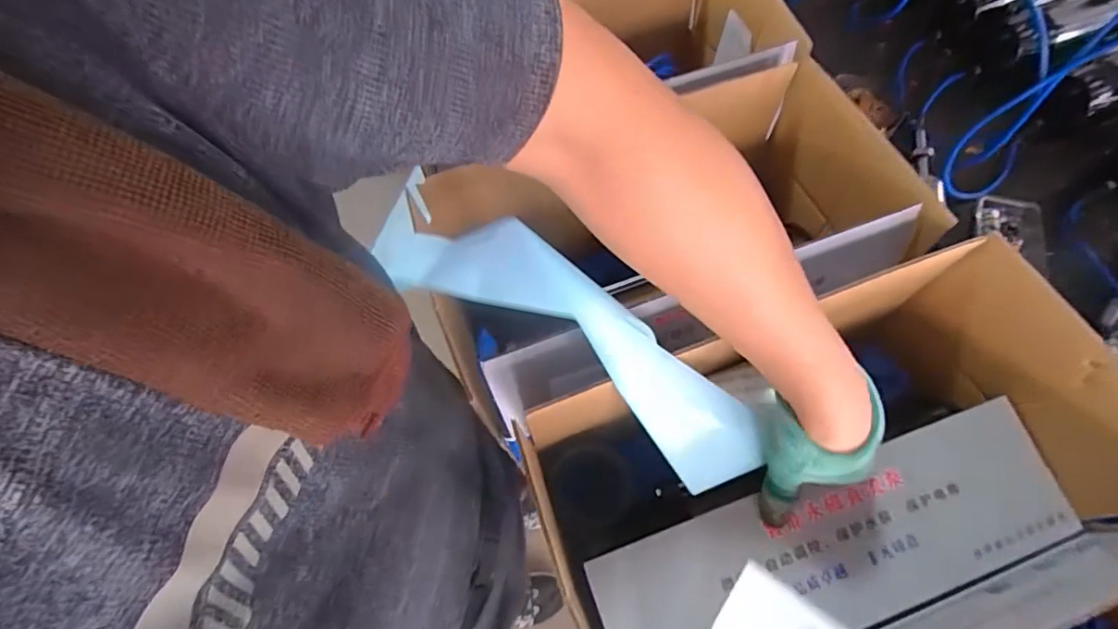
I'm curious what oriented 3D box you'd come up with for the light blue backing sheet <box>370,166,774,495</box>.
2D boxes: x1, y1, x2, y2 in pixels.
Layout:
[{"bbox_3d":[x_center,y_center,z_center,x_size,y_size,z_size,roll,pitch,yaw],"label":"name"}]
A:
[{"bbox_3d":[0.021,0.019,0.372,0.320,0.083,0.033,34,36,-9],"label":"light blue backing sheet"}]

